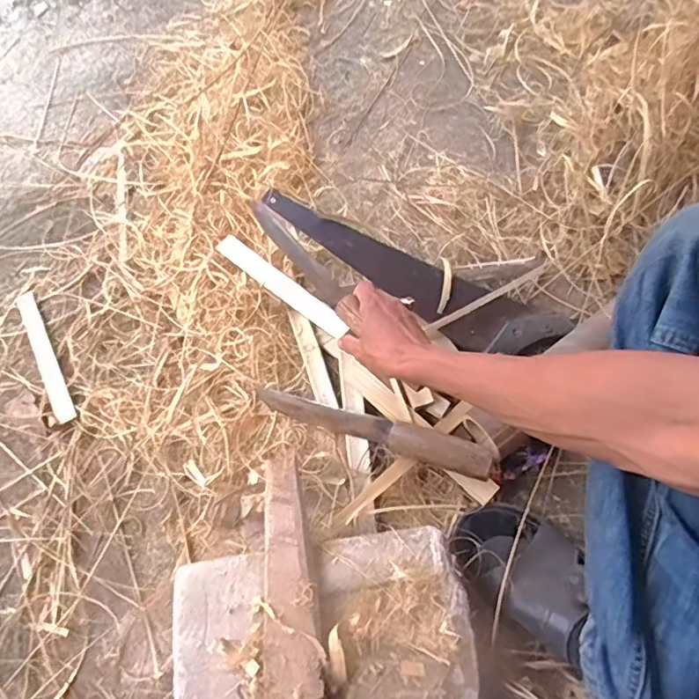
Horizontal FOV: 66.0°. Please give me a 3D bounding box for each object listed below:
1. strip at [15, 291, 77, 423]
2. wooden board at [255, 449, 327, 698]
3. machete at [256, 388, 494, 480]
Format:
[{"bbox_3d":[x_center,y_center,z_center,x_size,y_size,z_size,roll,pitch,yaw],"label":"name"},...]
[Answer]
[{"bbox_3d":[-0.422,0.005,0.742,0.026,0.010,0.221,-30,70,-10],"label":"strip"},{"bbox_3d":[-0.056,0.262,0.502,0.063,0.025,0.325,-6,67,2],"label":"wooden board"},{"bbox_3d":[0.022,0.094,0.646,0.293,0.028,0.036,14,68,23],"label":"machete"}]

